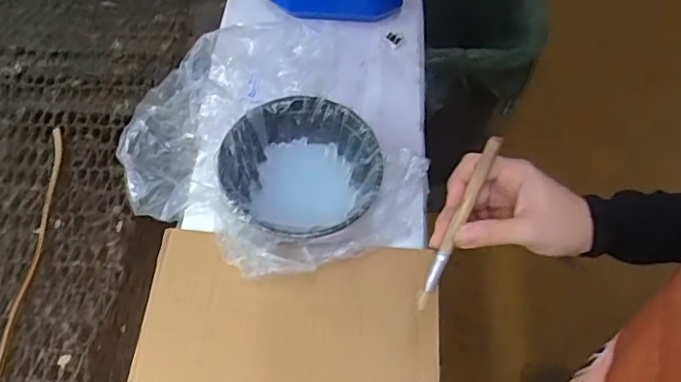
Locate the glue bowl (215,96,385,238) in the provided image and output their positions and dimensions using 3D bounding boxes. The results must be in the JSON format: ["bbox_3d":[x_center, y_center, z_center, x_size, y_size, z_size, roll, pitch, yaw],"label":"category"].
[{"bbox_3d":[-0.041,-0.019,0.612,0.161,0.066,0.151,0,56,0],"label":"glue bowl"}]

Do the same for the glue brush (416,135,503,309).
[{"bbox_3d":[0.091,0.028,0.446,0.010,0.154,0.006,25,20,11],"label":"glue brush"}]

